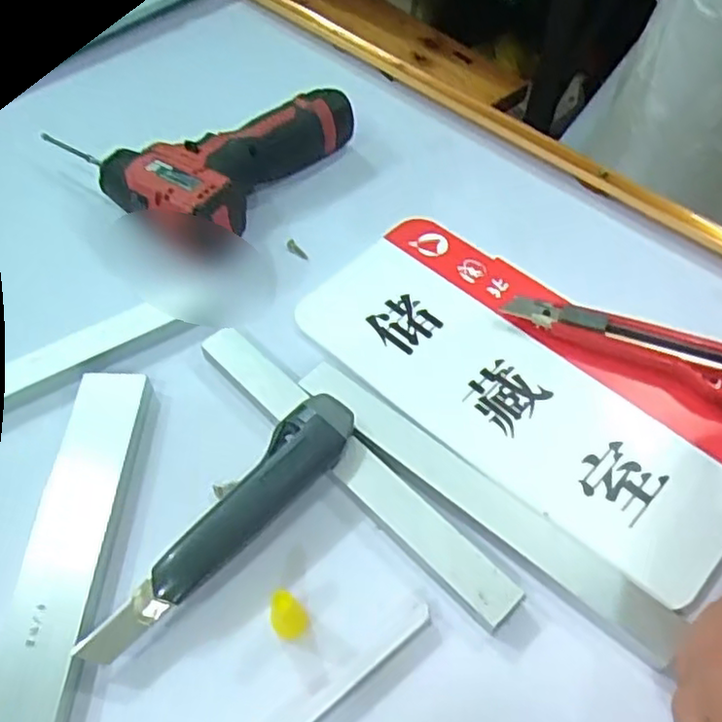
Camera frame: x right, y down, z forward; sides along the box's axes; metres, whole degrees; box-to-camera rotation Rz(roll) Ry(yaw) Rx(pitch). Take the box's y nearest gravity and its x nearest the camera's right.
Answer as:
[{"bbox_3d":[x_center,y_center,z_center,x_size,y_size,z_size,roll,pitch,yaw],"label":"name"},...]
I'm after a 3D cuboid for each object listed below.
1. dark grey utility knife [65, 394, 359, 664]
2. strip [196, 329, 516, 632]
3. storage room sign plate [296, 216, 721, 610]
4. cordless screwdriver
[{"bbox_3d":[-0.074,0.088,0.367,0.182,0.031,0.038,-41,62,-21],"label":"dark grey utility knife"},{"bbox_3d":[-0.010,0.056,0.395,0.025,0.015,0.246,-39,62,-20],"label":"strip"},{"bbox_3d":[0.099,0.009,0.425,0.294,0.010,0.135,38,66,26],"label":"storage room sign plate"},{"bbox_3d":[-0.123,-0.173,0.529,0.168,0.059,0.185,28,62,21],"label":"cordless screwdriver"}]

